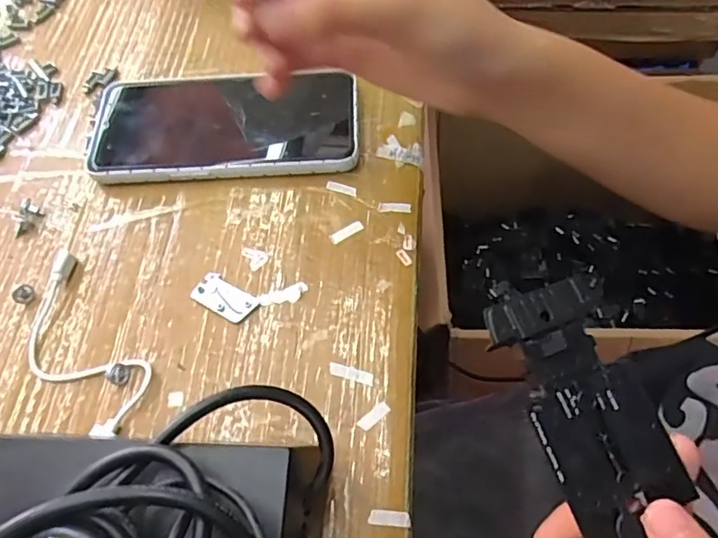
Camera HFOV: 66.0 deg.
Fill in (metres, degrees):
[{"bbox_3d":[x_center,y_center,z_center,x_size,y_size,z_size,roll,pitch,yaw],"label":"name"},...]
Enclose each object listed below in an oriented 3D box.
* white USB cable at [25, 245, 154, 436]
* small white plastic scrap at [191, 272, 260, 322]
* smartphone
[{"bbox_3d":[-0.148,0.040,0.289,0.048,0.010,0.107,-38,66,-16],"label":"white USB cable"},{"bbox_3d":[-0.073,0.016,0.298,0.034,0.004,0.018,27,67,17],"label":"small white plastic scrap"},{"bbox_3d":[-0.086,-0.091,0.349,0.166,0.019,0.079,-1,61,3],"label":"smartphone"}]

